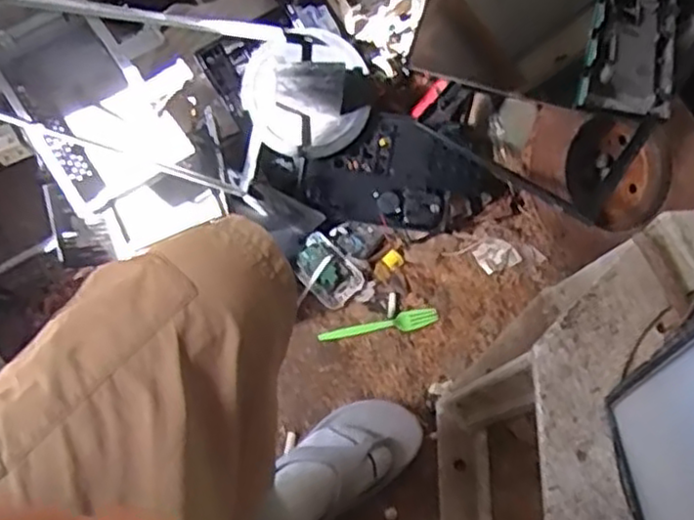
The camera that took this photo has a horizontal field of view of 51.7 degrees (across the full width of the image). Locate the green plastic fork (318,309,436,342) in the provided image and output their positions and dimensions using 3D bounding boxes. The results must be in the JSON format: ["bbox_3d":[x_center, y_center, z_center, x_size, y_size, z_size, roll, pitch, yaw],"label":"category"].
[{"bbox_3d":[0.042,0.087,0.950,0.157,0.008,0.025,-11,65,-2],"label":"green plastic fork"}]

